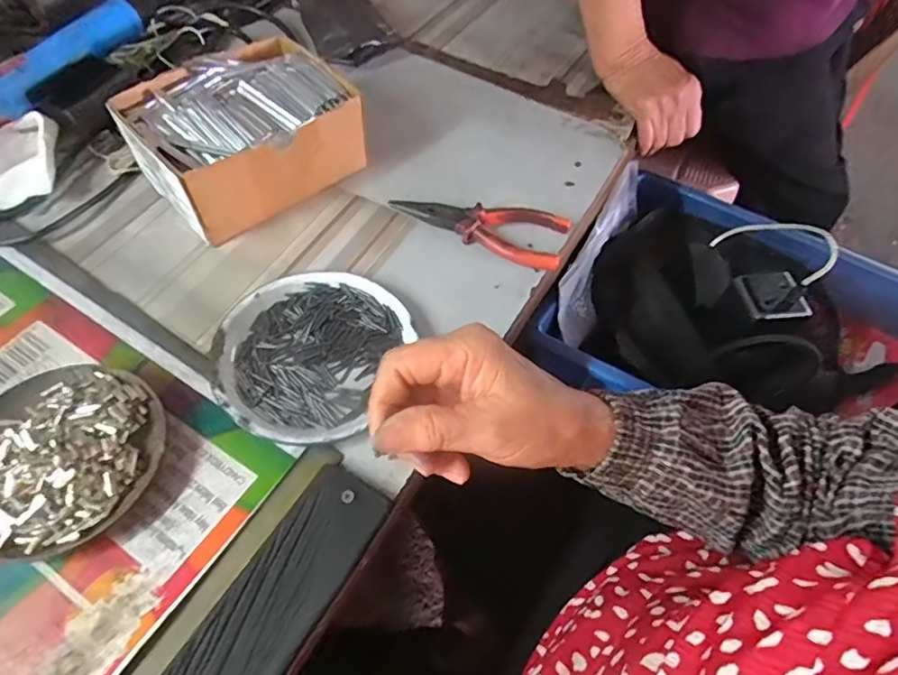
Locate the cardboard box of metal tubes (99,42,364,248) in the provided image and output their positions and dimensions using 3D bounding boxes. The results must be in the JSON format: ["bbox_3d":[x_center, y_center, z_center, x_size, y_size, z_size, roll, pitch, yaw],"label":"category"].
[{"bbox_3d":[-0.167,-0.166,0.454,0.165,0.070,0.130,-31,63,-22],"label":"cardboard box of metal tubes"}]

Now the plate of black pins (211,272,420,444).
[{"bbox_3d":[-0.097,0.008,0.376,0.116,0.014,0.132,19,57,9],"label":"plate of black pins"}]

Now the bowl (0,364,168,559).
[{"bbox_3d":[-0.229,0.067,0.320,0.114,0.026,0.111,2,56,-3],"label":"bowl"}]

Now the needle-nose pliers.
[{"bbox_3d":[0.023,-0.092,0.448,0.143,0.019,0.050,17,56,7],"label":"needle-nose pliers"}]

